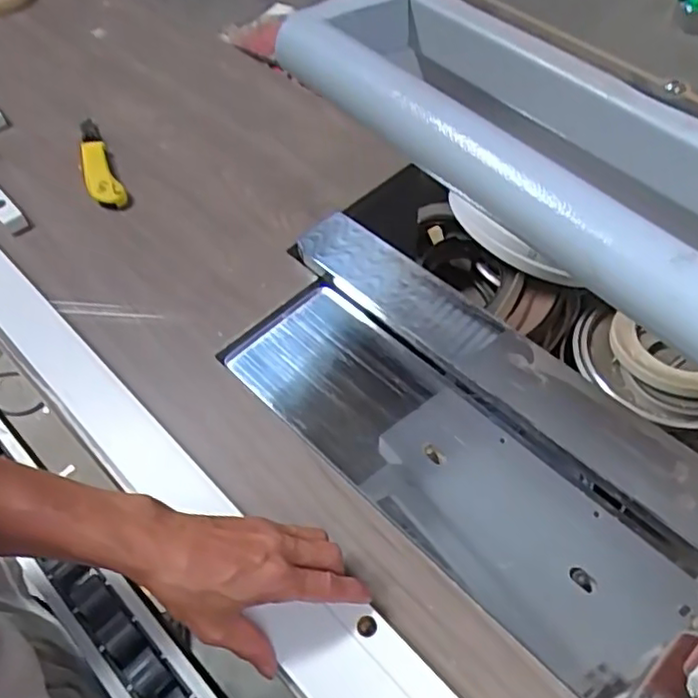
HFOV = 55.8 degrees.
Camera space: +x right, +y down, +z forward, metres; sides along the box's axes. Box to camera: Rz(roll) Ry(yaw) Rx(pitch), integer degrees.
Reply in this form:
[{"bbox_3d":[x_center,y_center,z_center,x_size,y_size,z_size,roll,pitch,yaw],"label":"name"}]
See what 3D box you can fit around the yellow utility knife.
[{"bbox_3d":[-0.305,-0.223,0.793,0.040,0.019,0.177,-25,57,-14],"label":"yellow utility knife"}]

